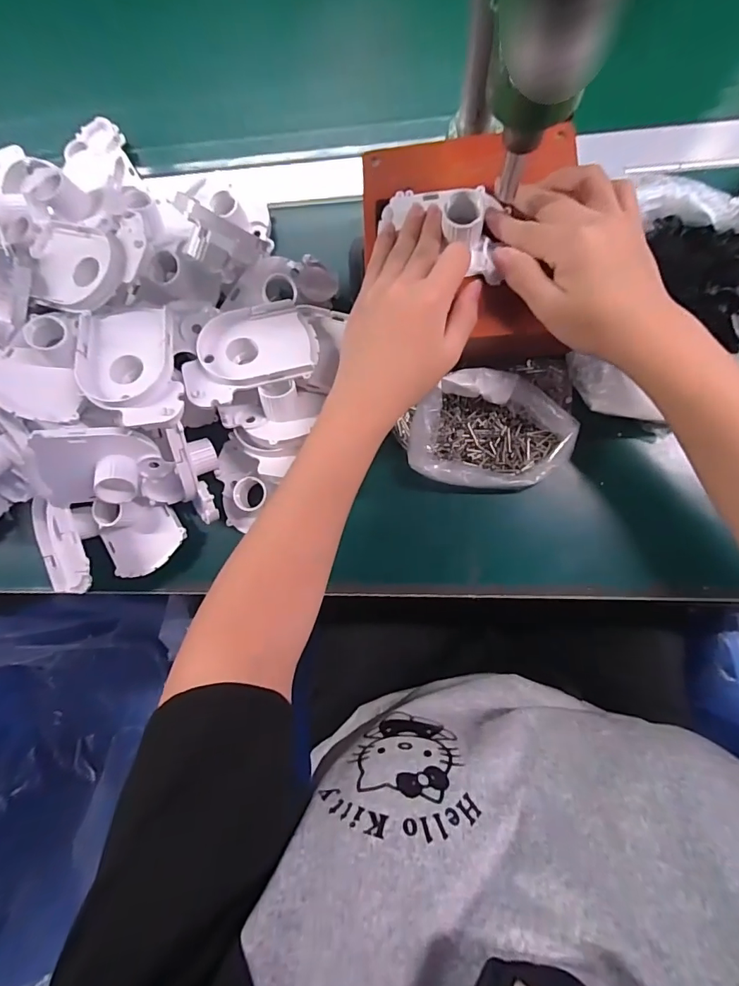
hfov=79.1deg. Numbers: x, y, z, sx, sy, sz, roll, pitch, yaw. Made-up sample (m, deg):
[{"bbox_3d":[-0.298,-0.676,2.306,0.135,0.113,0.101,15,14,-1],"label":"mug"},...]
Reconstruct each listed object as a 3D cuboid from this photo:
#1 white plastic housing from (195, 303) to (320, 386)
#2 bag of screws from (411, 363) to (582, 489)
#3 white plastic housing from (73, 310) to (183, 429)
[{"bbox_3d":[-0.083,-0.111,0.336,0.081,0.021,0.064,-15,82,4],"label":"white plastic housing"},{"bbox_3d":[0.094,-0.048,0.345,0.123,0.040,0.088,4,84,7],"label":"bag of screws"},{"bbox_3d":[-0.170,-0.090,0.320,0.064,0.026,0.091,-13,82,5],"label":"white plastic housing"}]

